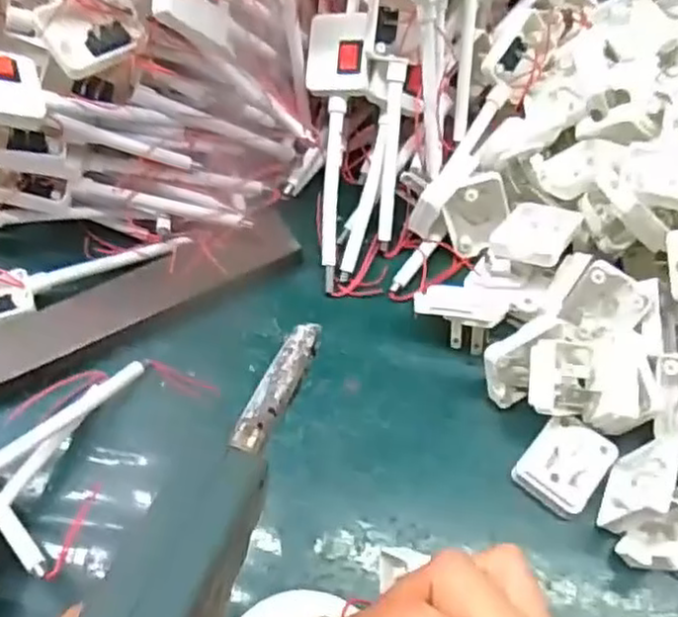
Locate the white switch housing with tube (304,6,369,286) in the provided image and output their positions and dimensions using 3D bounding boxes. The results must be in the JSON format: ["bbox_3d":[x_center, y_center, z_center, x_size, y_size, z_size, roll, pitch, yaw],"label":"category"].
[{"bbox_3d":[-0.004,-0.095,0.434,0.035,0.017,0.161,4,93,2],"label":"white switch housing with tube"}]

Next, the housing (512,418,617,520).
[{"bbox_3d":[0.117,0.078,0.371,0.038,0.013,0.049,37,63,19],"label":"housing"}]

